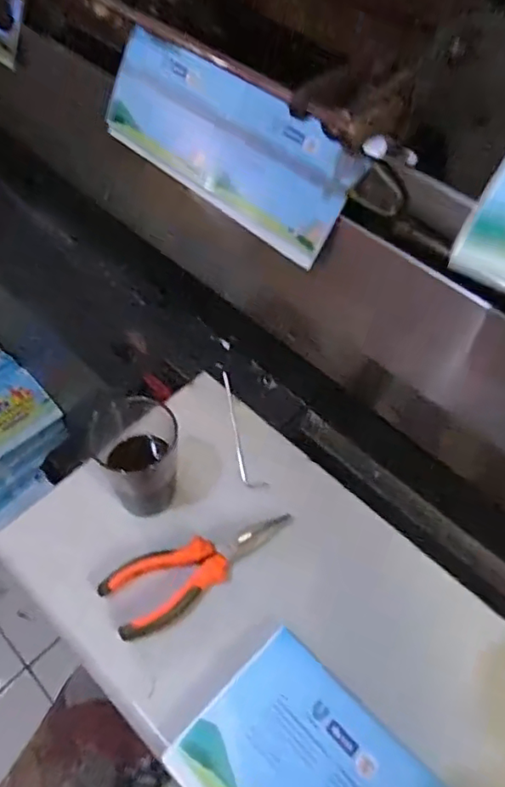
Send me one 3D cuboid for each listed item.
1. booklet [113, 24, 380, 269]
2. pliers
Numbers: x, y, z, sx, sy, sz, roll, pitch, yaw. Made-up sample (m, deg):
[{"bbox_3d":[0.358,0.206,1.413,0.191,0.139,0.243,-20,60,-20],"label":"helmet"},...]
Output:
[{"bbox_3d":[-0.027,-0.246,0.560,0.301,0.113,0.028,39,29,22],"label":"booklet"},{"bbox_3d":[-0.043,0.130,0.449,0.150,0.024,0.058,-35,61,-18],"label":"pliers"}]

